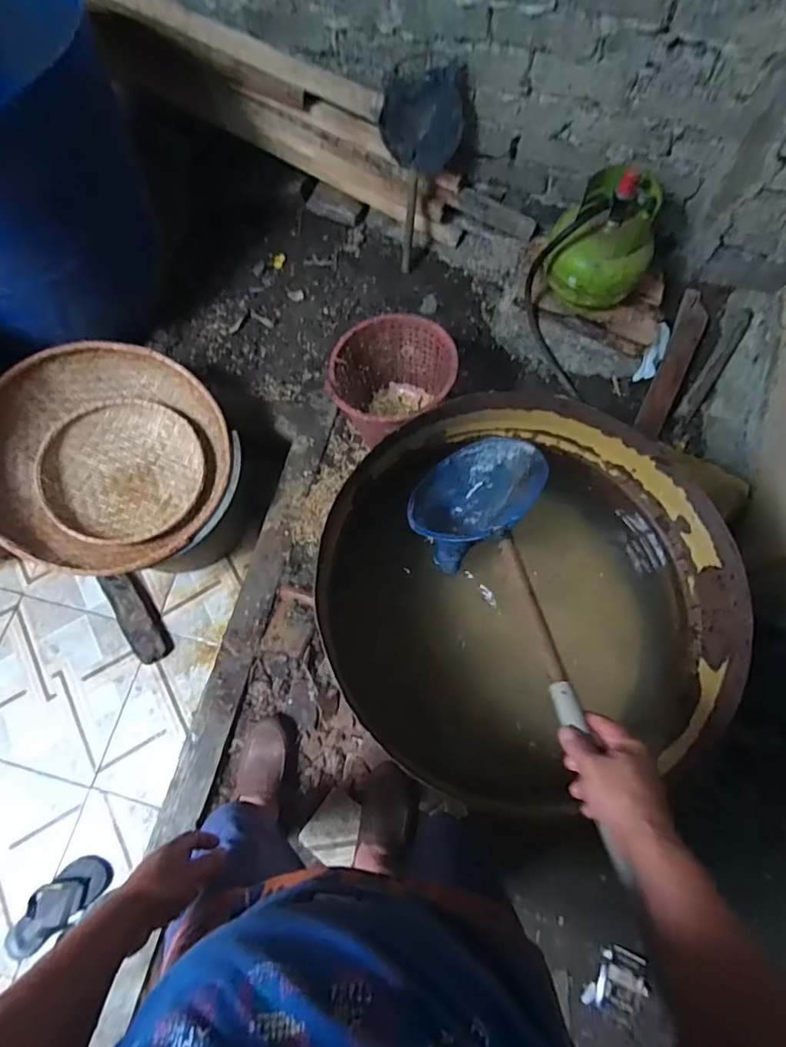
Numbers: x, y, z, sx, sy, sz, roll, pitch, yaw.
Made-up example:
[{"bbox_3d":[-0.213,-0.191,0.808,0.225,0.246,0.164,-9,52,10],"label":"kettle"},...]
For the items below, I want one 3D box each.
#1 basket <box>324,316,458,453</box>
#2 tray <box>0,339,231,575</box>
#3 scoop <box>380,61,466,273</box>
[{"bbox_3d":[-0.005,-0.323,1.355,0.282,0.248,0.290,0,71,-1],"label":"basket"},{"bbox_3d":[-0.669,-0.153,1.279,0.513,0.106,0.526,17,73,-11],"label":"tray"},{"bbox_3d":[0.043,-0.952,1.454,0.219,0.478,0.110,28,56,8],"label":"scoop"}]

